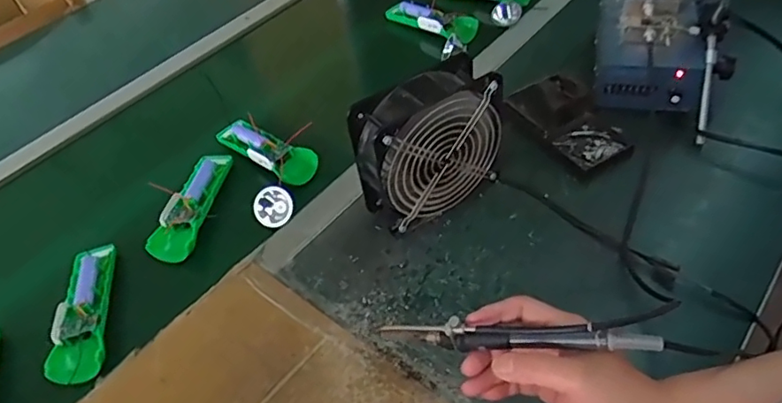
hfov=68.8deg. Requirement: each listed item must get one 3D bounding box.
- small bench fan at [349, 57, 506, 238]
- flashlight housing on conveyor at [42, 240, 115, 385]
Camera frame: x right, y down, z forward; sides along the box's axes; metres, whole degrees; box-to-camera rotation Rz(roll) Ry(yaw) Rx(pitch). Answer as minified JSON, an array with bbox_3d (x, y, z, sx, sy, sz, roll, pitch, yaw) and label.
[{"bbox_3d":[0.040,-0.050,0.605,0.148,0.168,0.064,-29,49,-16],"label":"small bench fan"},{"bbox_3d":[-0.318,0.112,0.585,0.057,0.024,0.155,-17,47,-6],"label":"flashlight housing on conveyor"}]

